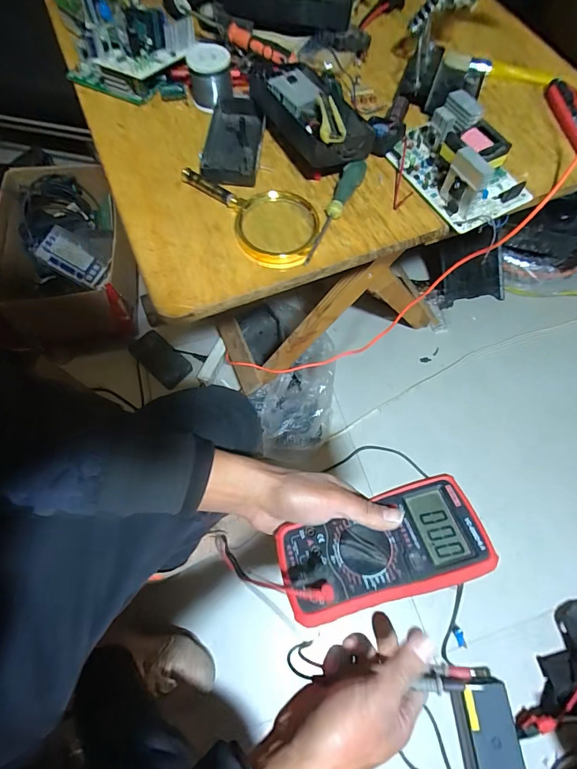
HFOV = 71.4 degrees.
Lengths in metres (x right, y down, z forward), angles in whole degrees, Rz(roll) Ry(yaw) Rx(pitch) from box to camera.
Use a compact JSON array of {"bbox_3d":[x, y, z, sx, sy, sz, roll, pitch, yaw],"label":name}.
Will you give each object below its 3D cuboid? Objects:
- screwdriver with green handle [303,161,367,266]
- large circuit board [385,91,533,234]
[{"bbox_3d":[0.047,-0.197,0.448,0.023,0.031,0.142,27,70,10],"label":"screwdriver with green handle"},{"bbox_3d":[0.196,-0.263,0.460,0.105,0.054,0.159,-29,71,-12],"label":"large circuit board"}]

